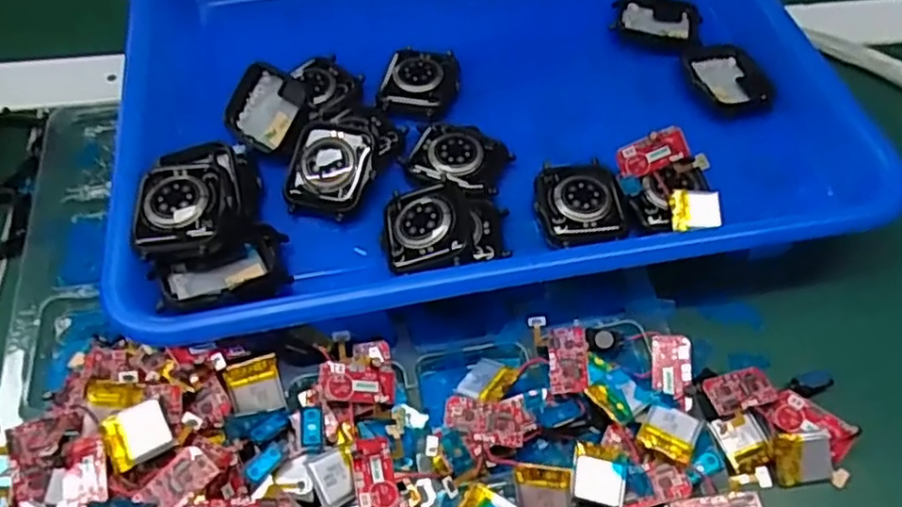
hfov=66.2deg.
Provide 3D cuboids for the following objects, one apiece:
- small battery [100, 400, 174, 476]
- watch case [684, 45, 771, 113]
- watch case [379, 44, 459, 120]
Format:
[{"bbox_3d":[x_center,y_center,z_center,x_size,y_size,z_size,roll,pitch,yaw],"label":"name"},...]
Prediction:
[{"bbox_3d":[-0.104,0.060,0.230,0.020,0.006,0.017,-25,59,-17],"label":"small battery"},{"bbox_3d":[0.136,-0.089,0.346,0.038,0.007,0.043,-10,56,-8],"label":"watch case"},{"bbox_3d":[-0.015,-0.084,0.342,0.036,0.011,0.046,7,55,4],"label":"watch case"}]

